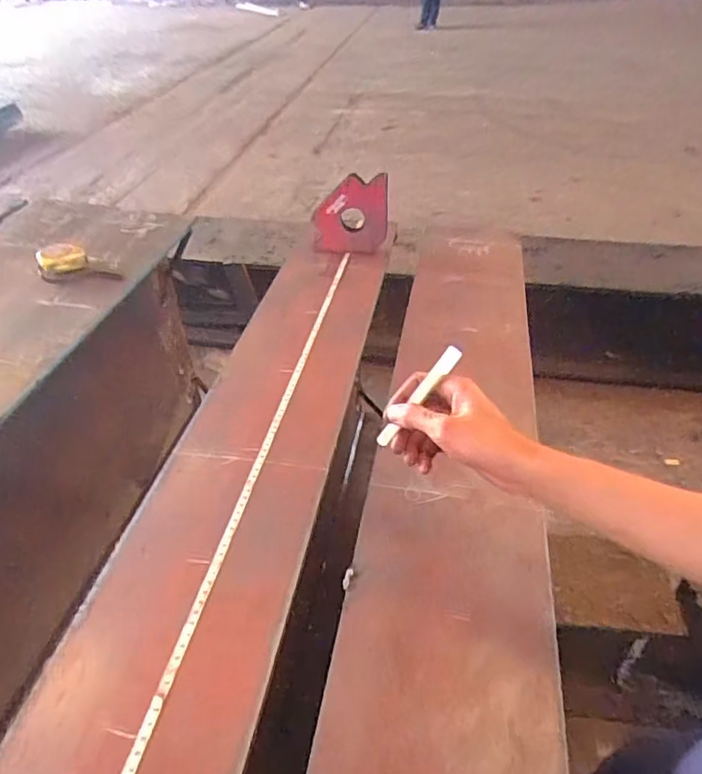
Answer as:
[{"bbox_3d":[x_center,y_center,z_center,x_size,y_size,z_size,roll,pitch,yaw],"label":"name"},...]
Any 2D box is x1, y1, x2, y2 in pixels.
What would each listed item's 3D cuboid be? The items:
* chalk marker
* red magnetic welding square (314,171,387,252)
[{"bbox_3d":[0.059,0.009,0.506,0.109,0.010,0.013,-51,53,8],"label":"chalk marker"},{"bbox_3d":[0.001,-0.305,1.035,0.137,0.145,0.028,-17,41,-19],"label":"red magnetic welding square"}]

